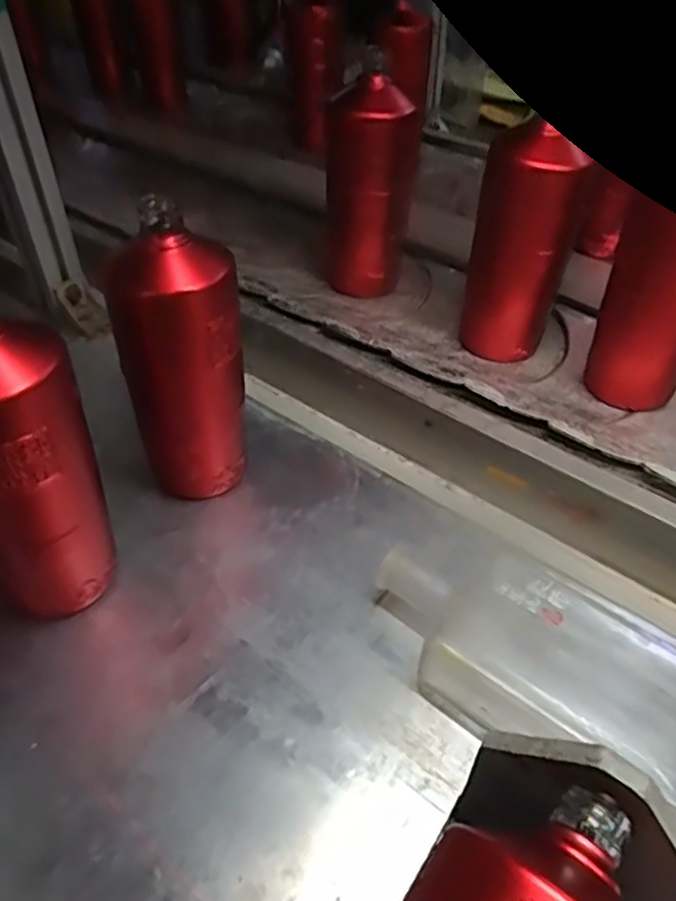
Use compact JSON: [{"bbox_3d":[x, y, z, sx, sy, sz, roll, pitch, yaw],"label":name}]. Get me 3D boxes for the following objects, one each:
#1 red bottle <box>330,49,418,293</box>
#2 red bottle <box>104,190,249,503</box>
[{"bbox_3d":[0.032,-0.248,0.643,0.076,0.191,0.081,33,58,23],"label":"red bottle"},{"bbox_3d":[-0.106,-0.057,0.466,0.080,0.197,0.068,-33,52,-28],"label":"red bottle"}]

